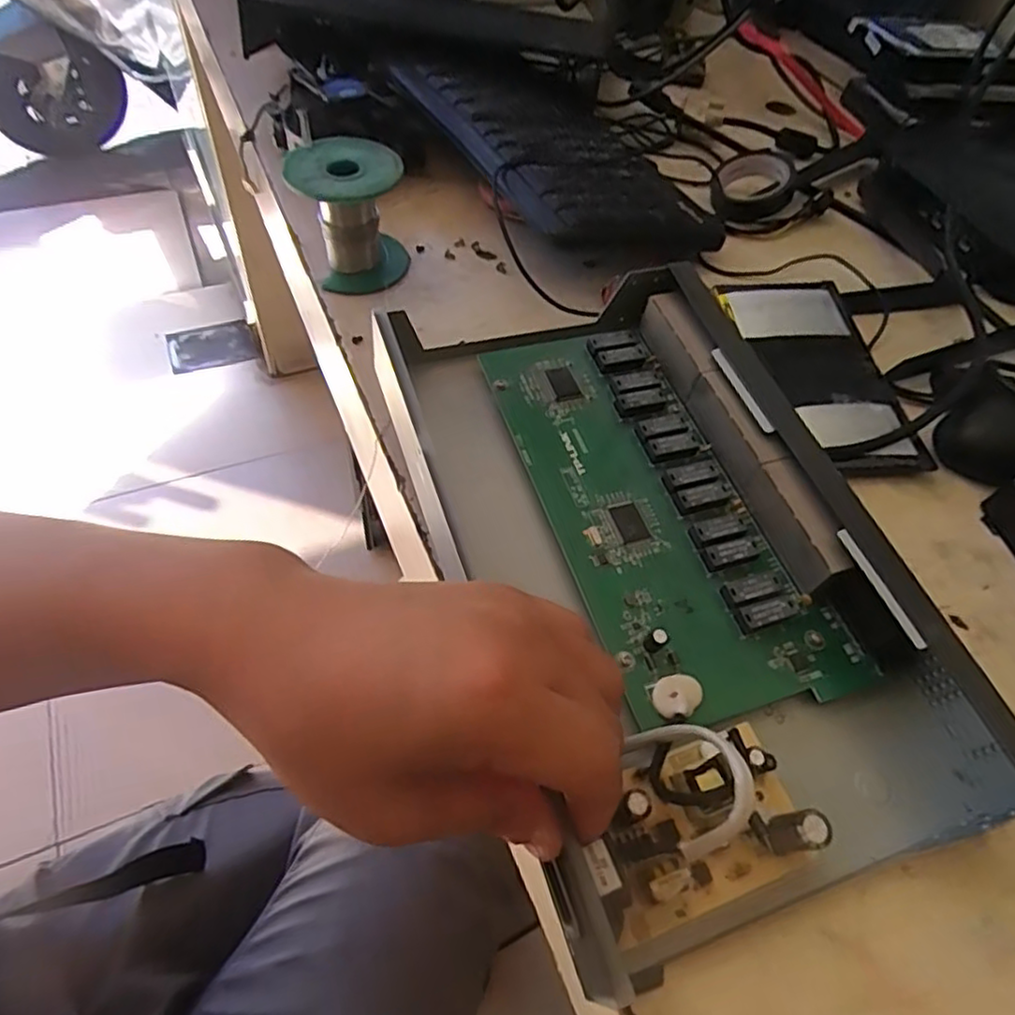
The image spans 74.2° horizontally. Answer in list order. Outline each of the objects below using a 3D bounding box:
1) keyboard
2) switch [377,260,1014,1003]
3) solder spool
[{"bbox_3d":[0.034,-0.261,0.497,0.162,0.030,0.286,-22,61,-29],"label":"keyboard"},{"bbox_3d":[0.068,0.015,0.299,0.187,0.055,0.282,-15,57,-14],"label":"switch"},{"bbox_3d":[-0.099,-0.185,0.426,0.065,0.072,0.065,2,55,-2],"label":"solder spool"}]

